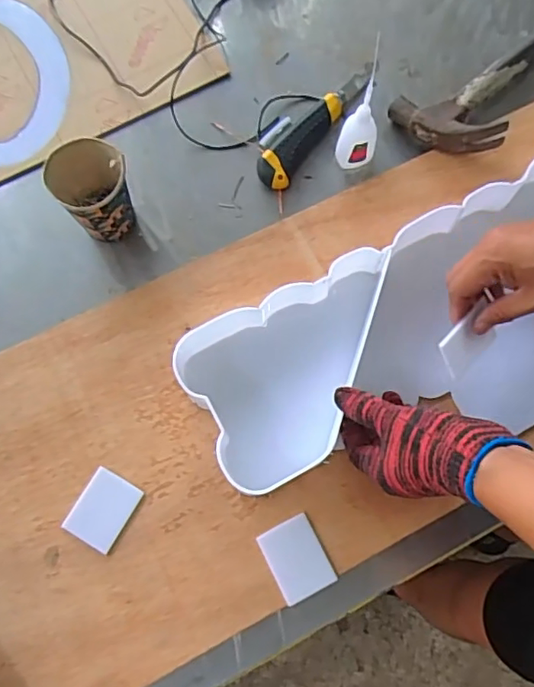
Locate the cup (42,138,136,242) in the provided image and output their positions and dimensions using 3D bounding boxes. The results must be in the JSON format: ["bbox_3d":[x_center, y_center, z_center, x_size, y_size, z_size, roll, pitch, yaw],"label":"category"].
[{"bbox_3d":[-0.176,-0.155,0.578,0.070,0.088,0.078,-39,77,-12],"label":"cup"}]

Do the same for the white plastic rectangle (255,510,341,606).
[{"bbox_3d":[0.027,0.192,0.502,0.050,0.005,0.064,-26,74,-8],"label":"white plastic rectangle"}]

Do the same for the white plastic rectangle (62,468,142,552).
[{"bbox_3d":[-0.149,0.152,0.515,0.051,0.004,0.063,28,74,8],"label":"white plastic rectangle"}]

